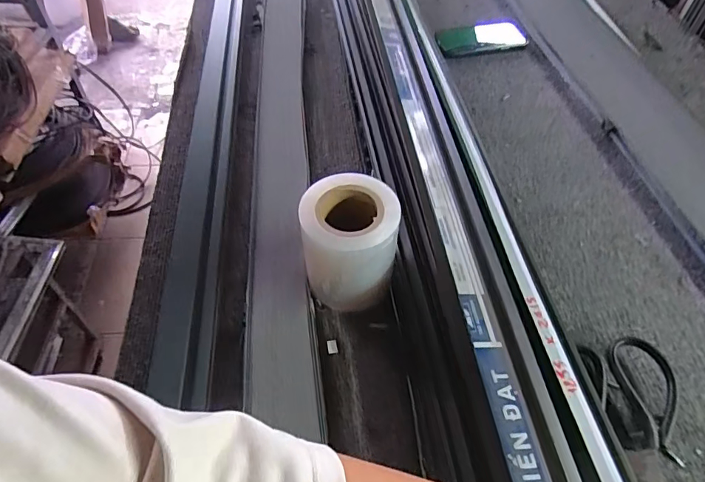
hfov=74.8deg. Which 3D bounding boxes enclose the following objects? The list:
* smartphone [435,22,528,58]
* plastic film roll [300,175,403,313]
[{"bbox_3d":[0.204,-0.329,0.744,0.150,0.013,0.064,-14,54,-12],"label":"smartphone"},{"bbox_3d":[-0.004,0.004,0.424,0.080,0.111,0.082,1,53,-1],"label":"plastic film roll"}]

